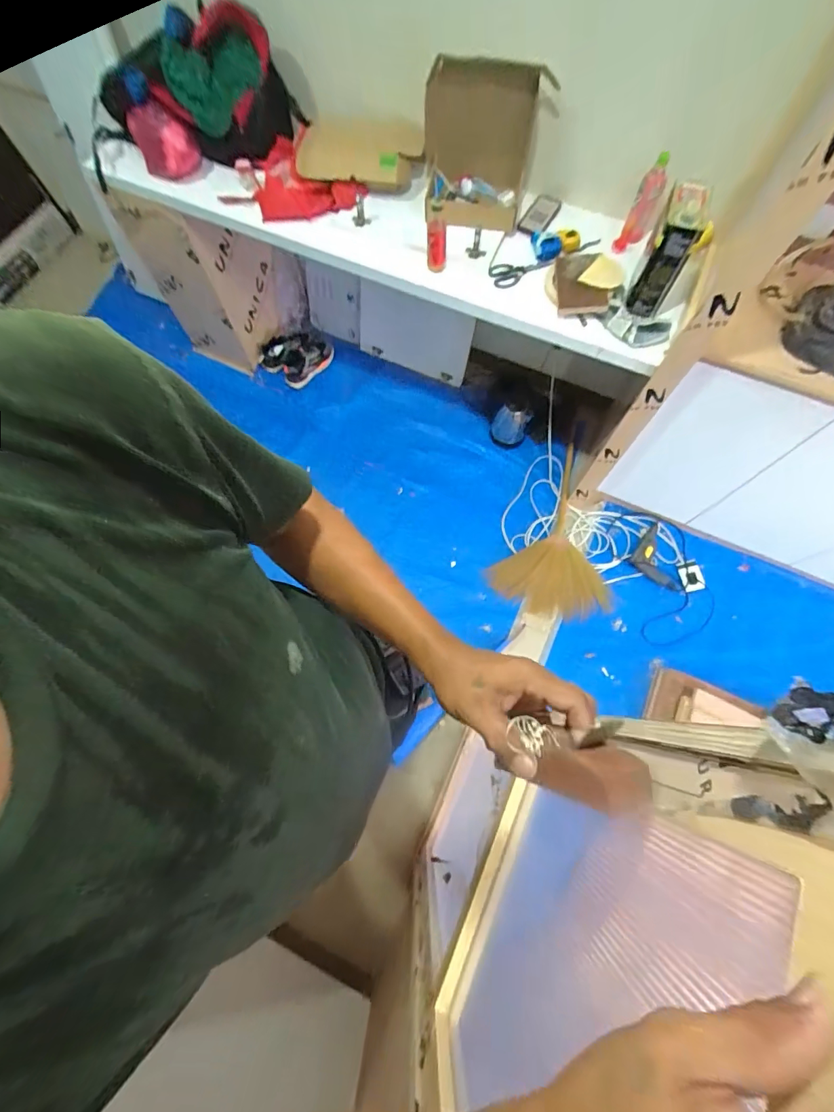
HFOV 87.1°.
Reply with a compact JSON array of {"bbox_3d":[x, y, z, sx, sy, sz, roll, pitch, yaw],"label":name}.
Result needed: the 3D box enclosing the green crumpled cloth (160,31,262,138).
[{"bbox_3d":[-0.586,-1.396,1.288,0.118,0.207,0.243,42,77,13],"label":"green crumpled cloth"}]

